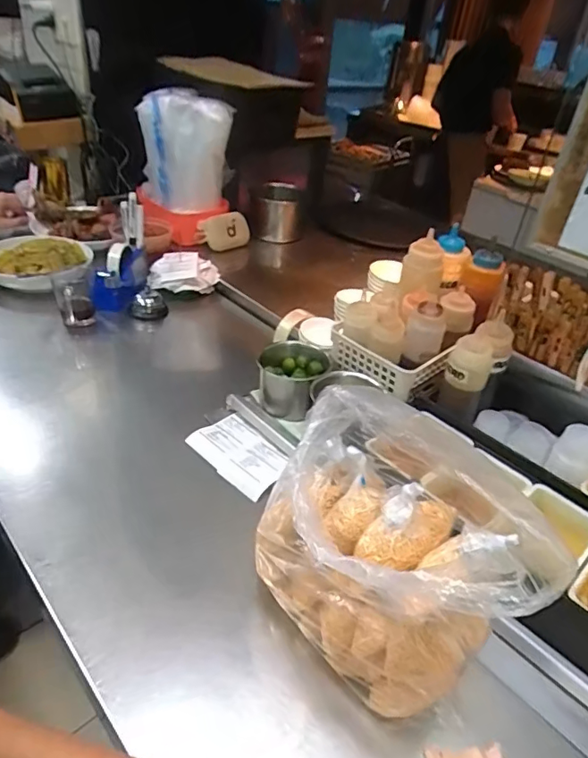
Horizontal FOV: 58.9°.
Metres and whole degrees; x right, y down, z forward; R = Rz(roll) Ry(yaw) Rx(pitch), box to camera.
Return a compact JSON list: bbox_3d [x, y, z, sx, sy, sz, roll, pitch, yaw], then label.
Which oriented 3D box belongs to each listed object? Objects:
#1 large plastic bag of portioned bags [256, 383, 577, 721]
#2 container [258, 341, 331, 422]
[{"bbox_3d":[0.078,0.161,0.468,0.139,0.284,0.226,-21,43,-33],"label":"large plastic bag of portioned bags"},{"bbox_3d":[-0.002,0.001,0.862,0.103,0.087,0.108,4,35,-3],"label":"container"}]

